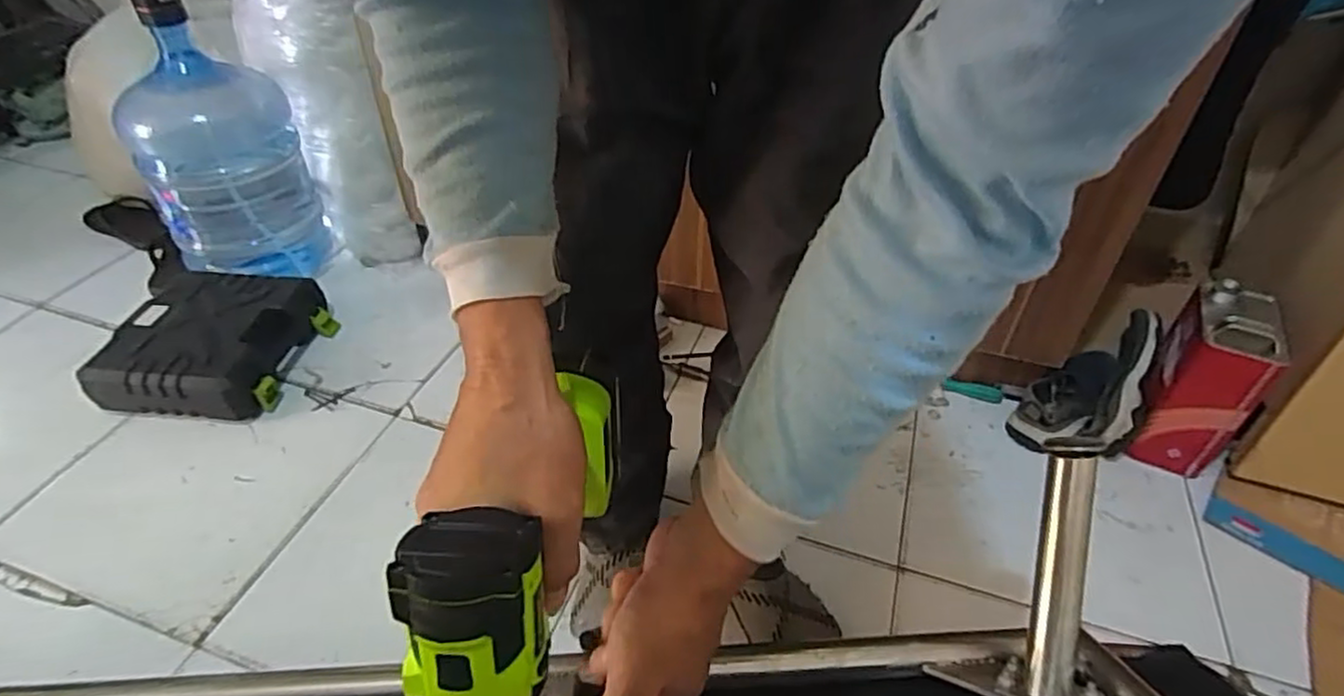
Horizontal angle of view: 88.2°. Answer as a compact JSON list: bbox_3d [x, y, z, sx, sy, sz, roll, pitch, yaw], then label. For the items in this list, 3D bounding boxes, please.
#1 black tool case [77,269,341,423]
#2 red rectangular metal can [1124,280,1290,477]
[{"bbox_3d":[-0.772,-0.010,1.161,0.304,0.095,0.287,6,42,5],"label":"black tool case"},{"bbox_3d":[0.782,0.046,1.033,0.114,0.232,0.175,17,45,17],"label":"red rectangular metal can"}]

